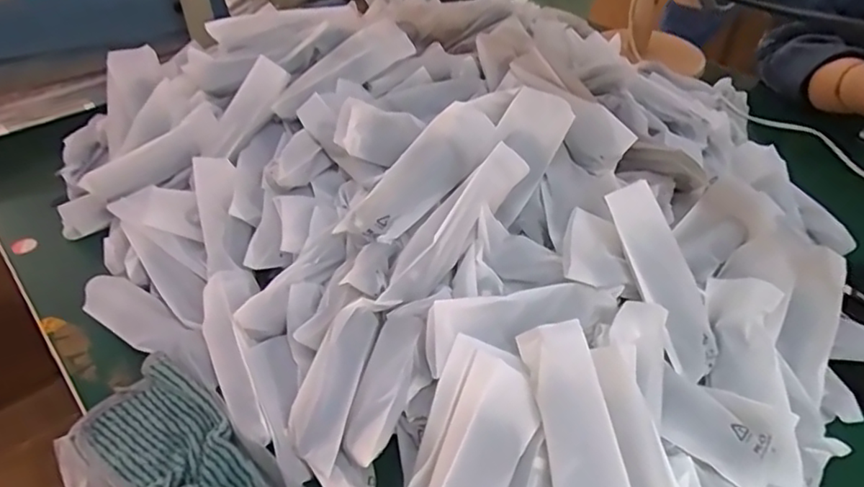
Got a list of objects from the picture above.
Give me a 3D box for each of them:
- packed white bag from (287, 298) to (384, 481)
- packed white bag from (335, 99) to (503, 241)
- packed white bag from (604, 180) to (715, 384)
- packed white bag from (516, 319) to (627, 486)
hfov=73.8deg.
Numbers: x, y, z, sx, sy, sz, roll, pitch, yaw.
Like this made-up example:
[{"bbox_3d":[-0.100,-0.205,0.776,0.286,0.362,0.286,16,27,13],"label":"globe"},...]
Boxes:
[{"bbox_3d":[-0.072,0.100,0.422,0.045,0.023,0.121,14,72,14],"label":"packed white bag"},{"bbox_3d":[-0.009,-0.057,0.478,0.147,0.031,0.047,-42,53,-7],"label":"packed white bag"},{"bbox_3d":[0.175,0.027,0.432,0.045,0.014,0.149,-22,88,-23],"label":"packed white bag"},{"bbox_3d":[0.092,0.129,0.372,0.042,0.029,0.151,-11,80,-13],"label":"packed white bag"}]

